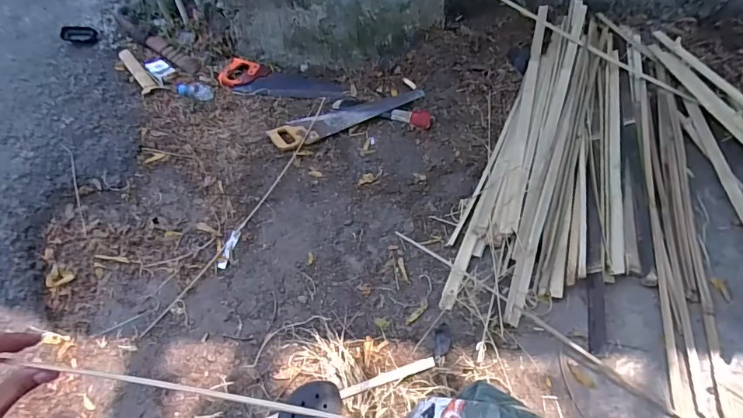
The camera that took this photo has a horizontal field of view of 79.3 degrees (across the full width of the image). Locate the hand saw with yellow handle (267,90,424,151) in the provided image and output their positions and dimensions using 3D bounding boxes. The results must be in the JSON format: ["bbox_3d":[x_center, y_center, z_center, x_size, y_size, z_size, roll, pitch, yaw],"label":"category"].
[{"bbox_3d":[-0.073,-0.298,1.441,0.503,0.025,0.105,-21,52,-14],"label":"hand saw with yellow handle"}]

